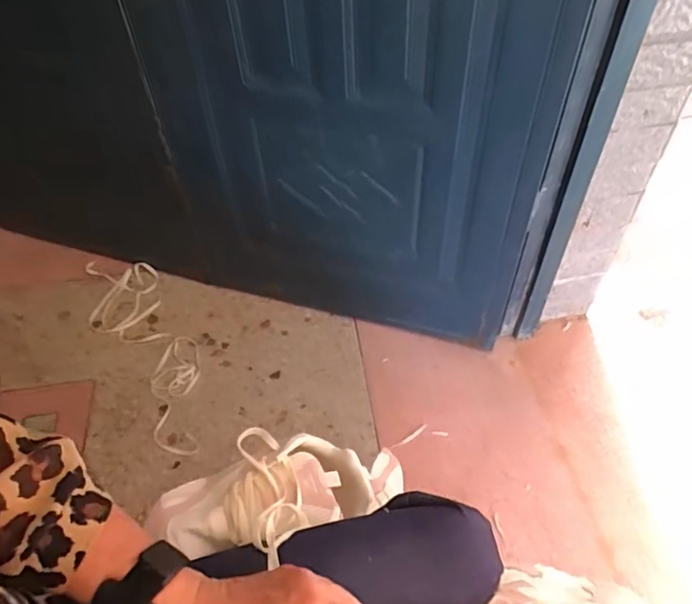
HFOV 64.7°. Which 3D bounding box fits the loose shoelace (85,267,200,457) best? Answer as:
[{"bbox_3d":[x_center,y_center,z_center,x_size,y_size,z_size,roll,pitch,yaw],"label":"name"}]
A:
[{"bbox_3d":[-0.415,0.082,1.136,0.161,0.019,0.555,-25,54,-21],"label":"loose shoelace"}]

